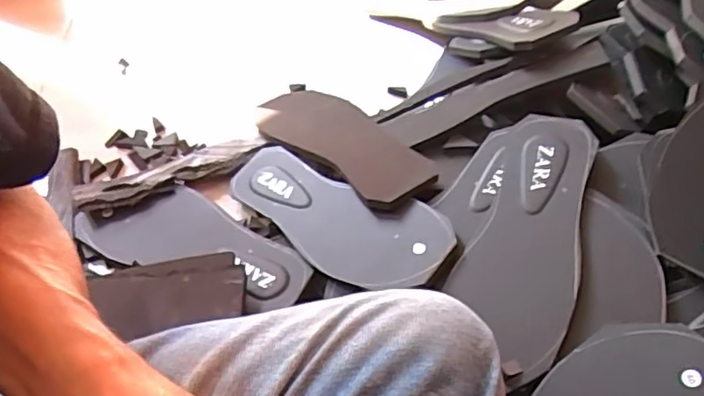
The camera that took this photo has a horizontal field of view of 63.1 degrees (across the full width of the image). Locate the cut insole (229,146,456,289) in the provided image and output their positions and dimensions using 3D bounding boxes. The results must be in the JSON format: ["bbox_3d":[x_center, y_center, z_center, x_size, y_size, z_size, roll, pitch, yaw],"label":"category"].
[{"bbox_3d":[-0.024,0.018,0.551,0.251,0.011,0.093,23,70,32],"label":"cut insole"}]

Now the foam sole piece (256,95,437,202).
[{"bbox_3d":[-0.012,-0.064,0.615,0.092,0.012,0.250,-31,42,-23],"label":"foam sole piece"}]

